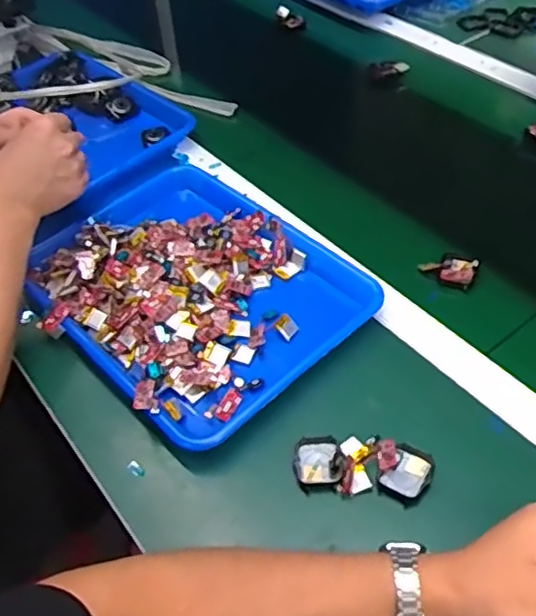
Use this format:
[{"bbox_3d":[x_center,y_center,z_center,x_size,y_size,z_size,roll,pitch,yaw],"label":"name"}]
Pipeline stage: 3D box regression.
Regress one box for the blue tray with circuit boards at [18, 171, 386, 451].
[{"bbox_3d":[-0.082,-0.029,0.670,0.340,0.039,0.266,34,59,31],"label":"blue tray with circuit boards"}]

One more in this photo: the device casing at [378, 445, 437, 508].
[{"bbox_3d":[0.114,0.136,0.529,0.035,0.008,0.047,27,56,27],"label":"device casing"}]

